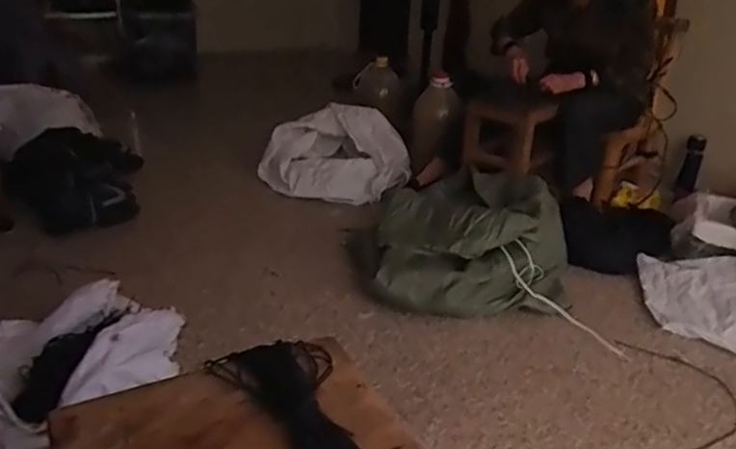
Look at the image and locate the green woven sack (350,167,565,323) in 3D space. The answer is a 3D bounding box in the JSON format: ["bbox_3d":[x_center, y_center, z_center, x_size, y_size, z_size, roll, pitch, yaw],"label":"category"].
[{"bbox_3d":[0.232,0.031,1.554,0.519,0.230,0.434,-4,27,-13],"label":"green woven sack"}]

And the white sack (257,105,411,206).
[{"bbox_3d":[-0.105,-0.216,1.939,0.480,0.243,0.302,2,26,-1],"label":"white sack"}]

